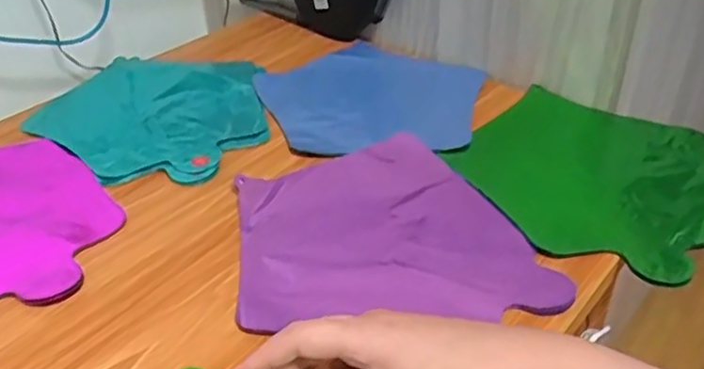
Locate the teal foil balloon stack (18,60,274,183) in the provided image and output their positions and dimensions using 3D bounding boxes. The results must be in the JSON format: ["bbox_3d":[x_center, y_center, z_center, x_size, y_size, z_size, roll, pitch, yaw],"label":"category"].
[{"bbox_3d":[-0.196,-0.073,0.666,0.224,0.007,0.229,2,35,5],"label":"teal foil balloon stack"}]

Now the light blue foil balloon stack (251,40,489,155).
[{"bbox_3d":[0.016,-0.095,0.690,0.224,0.018,0.229,9,36,15],"label":"light blue foil balloon stack"}]

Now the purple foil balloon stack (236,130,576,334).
[{"bbox_3d":[0.023,0.027,0.507,0.216,0.020,0.192,-5,35,-5],"label":"purple foil balloon stack"}]

